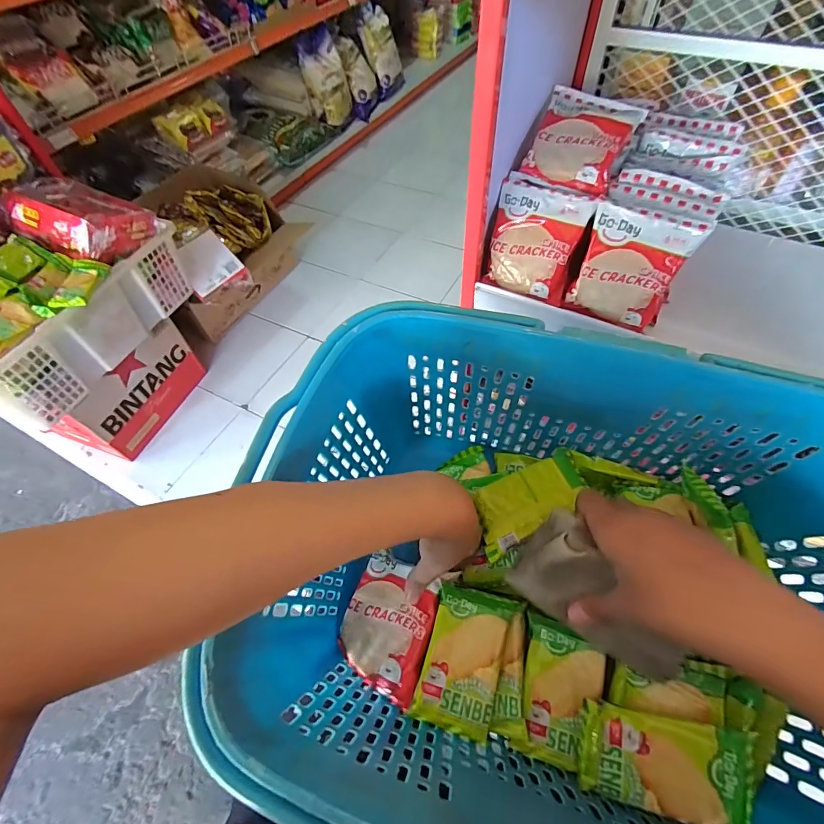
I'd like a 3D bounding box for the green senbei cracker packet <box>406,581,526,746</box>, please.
[{"bbox_3d":[0.042,0.184,0.312,0.061,0.020,0.094,13,57,12],"label":"green senbei cracker packet"}]

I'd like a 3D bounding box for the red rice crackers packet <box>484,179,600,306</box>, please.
[{"bbox_3d":[0.122,-0.169,0.418,0.089,0.097,0.020,26,26,20],"label":"red rice crackers packet"}]

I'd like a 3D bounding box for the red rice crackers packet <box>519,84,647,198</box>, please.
[{"bbox_3d":[0.165,-0.267,0.406,0.092,0.025,0.115,25,82,16],"label":"red rice crackers packet"}]

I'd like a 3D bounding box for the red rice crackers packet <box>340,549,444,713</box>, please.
[{"bbox_3d":[-0.017,0.175,0.348,0.077,0.020,0.097,7,65,31],"label":"red rice crackers packet"}]

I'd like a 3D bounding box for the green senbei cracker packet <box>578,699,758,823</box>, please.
[{"bbox_3d":[0.161,0.223,0.266,0.095,0.020,0.061,11,82,16],"label":"green senbei cracker packet"}]

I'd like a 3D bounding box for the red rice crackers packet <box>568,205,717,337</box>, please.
[{"bbox_3d":[0.208,-0.137,0.395,0.088,0.098,0.035,23,33,17],"label":"red rice crackers packet"}]

